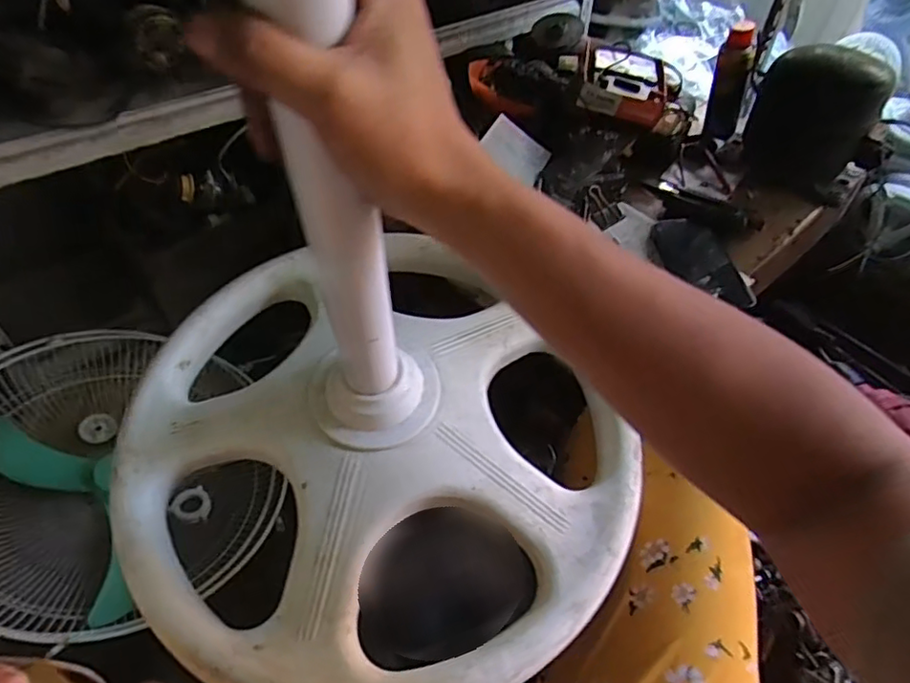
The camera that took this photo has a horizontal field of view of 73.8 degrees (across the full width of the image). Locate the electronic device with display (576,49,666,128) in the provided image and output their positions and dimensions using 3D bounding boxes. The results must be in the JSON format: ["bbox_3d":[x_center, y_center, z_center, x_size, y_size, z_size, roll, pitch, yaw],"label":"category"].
[{"bbox_3d":[0.257,-0.397,0.926,0.132,0.035,0.160,15,53,9],"label":"electronic device with display"}]

